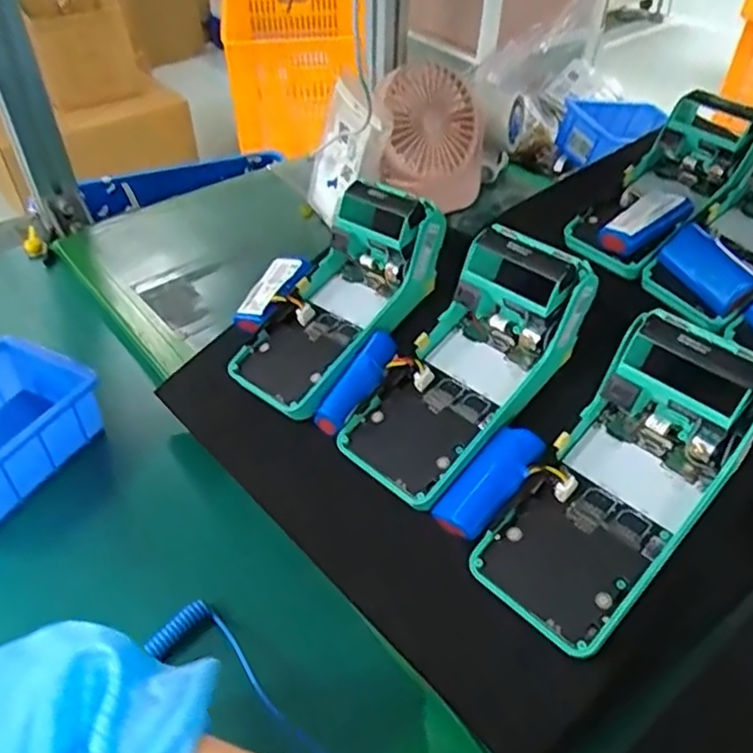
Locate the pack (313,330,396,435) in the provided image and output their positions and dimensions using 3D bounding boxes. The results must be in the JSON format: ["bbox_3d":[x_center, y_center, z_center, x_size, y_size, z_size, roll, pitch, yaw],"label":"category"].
[{"bbox_3d":[-0.011,0.003,0.406,0.023,0.020,0.071,29,73,22],"label":"pack"}]

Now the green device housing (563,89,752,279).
[{"bbox_3d":[0.233,-0.150,0.534,0.168,0.068,0.084,-46,60,-10],"label":"green device housing"}]

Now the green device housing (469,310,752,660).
[{"bbox_3d":[0.127,0.054,0.337,0.077,0.051,0.170,36,87,28],"label":"green device housing"}]

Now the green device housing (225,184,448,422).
[{"bbox_3d":[-0.023,-0.048,0.454,0.084,0.055,0.166,37,86,29],"label":"green device housing"}]

